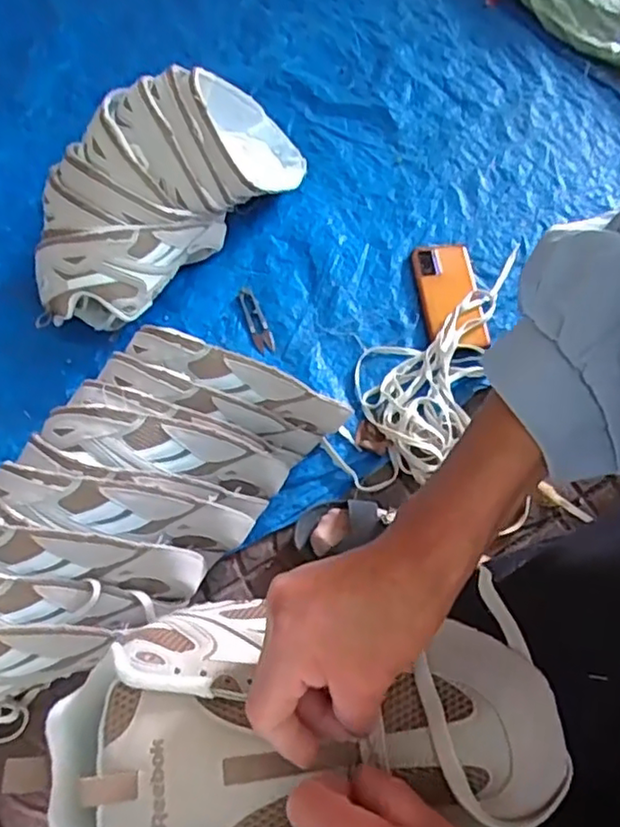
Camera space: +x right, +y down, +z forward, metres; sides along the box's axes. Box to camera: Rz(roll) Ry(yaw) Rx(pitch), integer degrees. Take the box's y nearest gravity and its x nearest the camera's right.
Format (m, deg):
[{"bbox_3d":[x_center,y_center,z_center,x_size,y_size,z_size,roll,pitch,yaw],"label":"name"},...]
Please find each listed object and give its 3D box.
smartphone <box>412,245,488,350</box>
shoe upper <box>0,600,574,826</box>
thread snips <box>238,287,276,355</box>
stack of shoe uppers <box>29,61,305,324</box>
[{"bbox_3d":[0.181,-0.158,0.833,0.077,0.009,0.159,-6,63,-3],"label":"smartphone"},{"bbox_3d":[-0.010,0.153,0.312,0.249,0.067,0.128,-4,63,6],"label":"shoe upper"},{"bbox_3d":[-0.070,-0.121,0.822,0.022,0.007,0.099,-20,64,-9],"label":"thread snips"},{"bbox_3d":[-0.163,-0.280,0.794,0.156,0.192,0.424,39,70,18],"label":"stack of shoe uppers"}]

